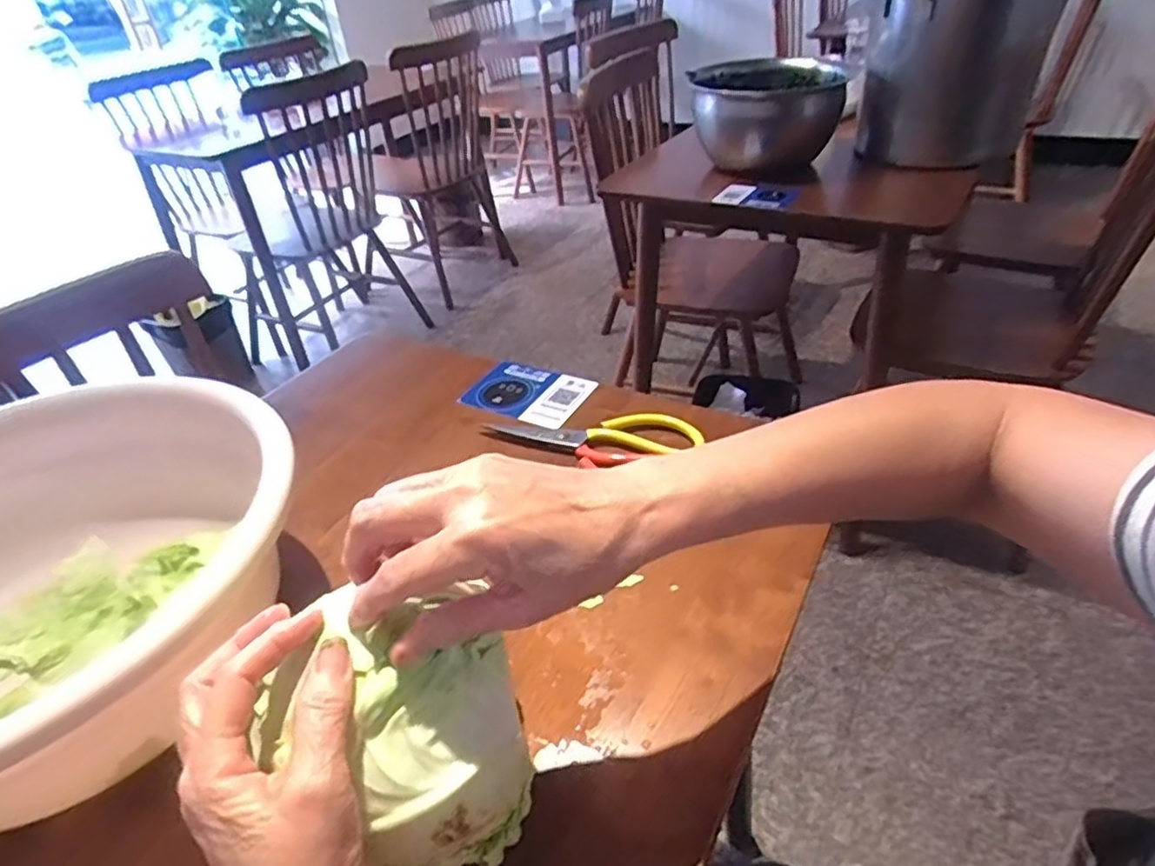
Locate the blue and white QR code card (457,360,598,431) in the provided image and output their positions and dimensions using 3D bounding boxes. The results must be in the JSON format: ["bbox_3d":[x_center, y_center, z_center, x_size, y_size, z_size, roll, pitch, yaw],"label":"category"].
[{"bbox_3d":[-0.050,-0.042,0.704,0.124,0.008,0.092,19,46,32],"label":"blue and white QR code card"}]

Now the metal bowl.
[{"bbox_3d":[0.324,-0.520,1.150,0.256,0.169,0.235,4,37,12],"label":"metal bowl"}]

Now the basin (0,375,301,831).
[{"bbox_3d":[-0.340,0.109,0.436,0.268,0.131,0.322,14,40,24],"label":"basin"}]

